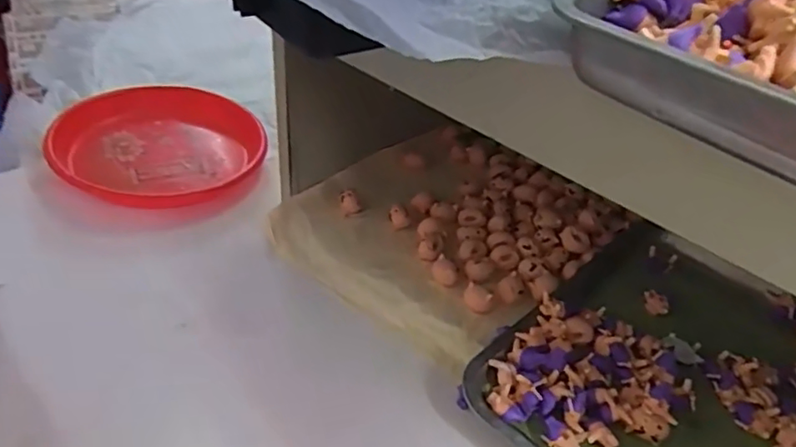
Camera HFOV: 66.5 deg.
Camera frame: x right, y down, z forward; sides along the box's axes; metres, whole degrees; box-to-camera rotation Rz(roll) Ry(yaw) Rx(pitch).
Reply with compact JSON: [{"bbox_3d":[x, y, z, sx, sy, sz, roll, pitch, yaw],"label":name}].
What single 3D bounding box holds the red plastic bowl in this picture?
[{"bbox_3d":[-0.300,-0.115,0.764,0.240,0.038,0.275,-14,44,-19],"label":"red plastic bowl"}]

